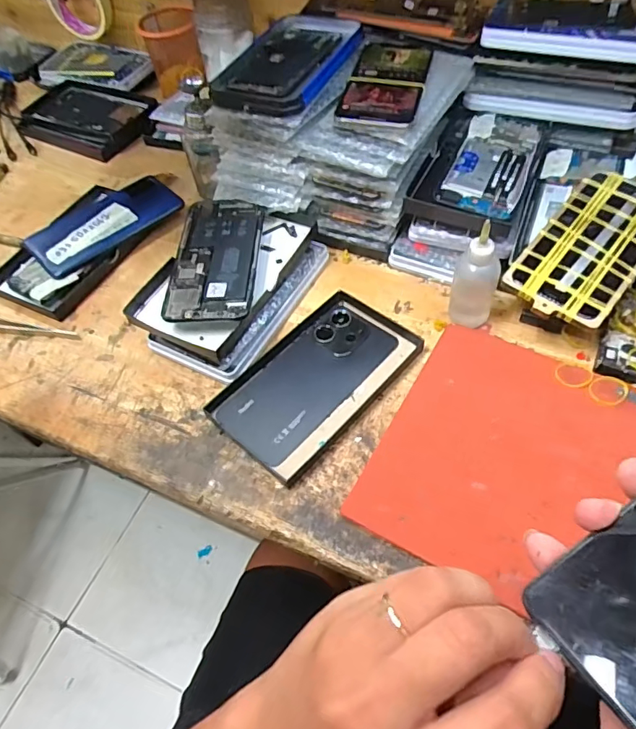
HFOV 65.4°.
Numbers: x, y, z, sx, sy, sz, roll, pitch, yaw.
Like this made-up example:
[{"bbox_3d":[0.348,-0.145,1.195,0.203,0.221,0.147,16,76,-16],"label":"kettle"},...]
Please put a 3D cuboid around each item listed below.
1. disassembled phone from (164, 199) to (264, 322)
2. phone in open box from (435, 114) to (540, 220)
[{"bbox_3d":[-0.093,-0.099,0.459,0.075,0.011,0.149,0,56,5],"label":"disassembled phone"},{"bbox_3d":[0.172,-0.197,0.492,0.072,0.016,0.148,19,60,17],"label":"phone in open box"}]

